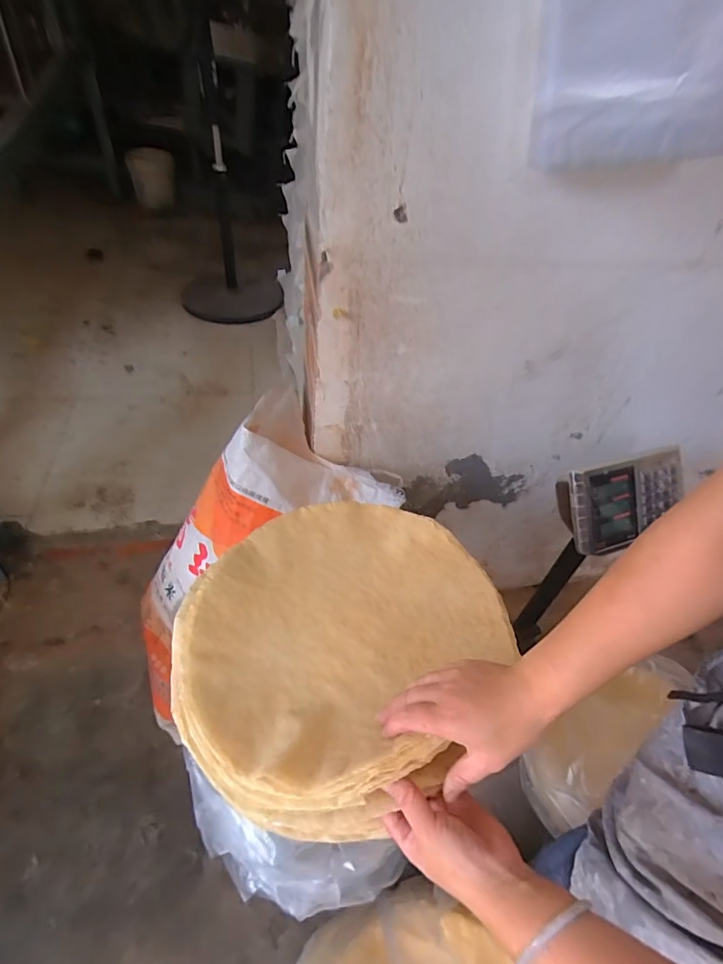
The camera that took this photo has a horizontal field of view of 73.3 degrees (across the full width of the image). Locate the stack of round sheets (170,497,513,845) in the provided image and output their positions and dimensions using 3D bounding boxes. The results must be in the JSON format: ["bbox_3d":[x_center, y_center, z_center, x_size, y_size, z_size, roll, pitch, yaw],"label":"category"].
[{"bbox_3d":[-0.019,0.149,0.527,0.313,0.080,0.357,33,51,23],"label":"stack of round sheets"}]

